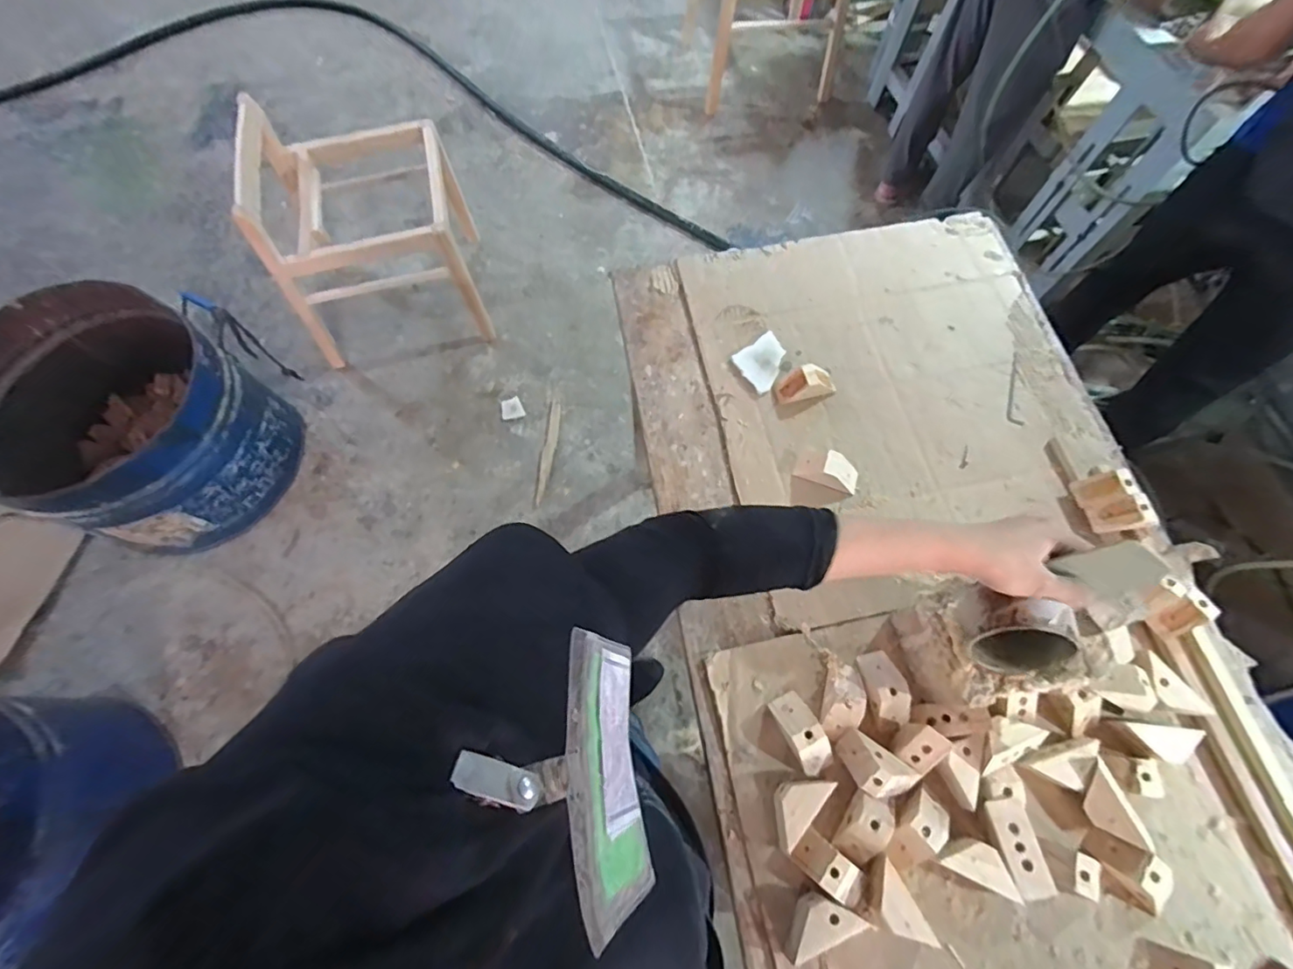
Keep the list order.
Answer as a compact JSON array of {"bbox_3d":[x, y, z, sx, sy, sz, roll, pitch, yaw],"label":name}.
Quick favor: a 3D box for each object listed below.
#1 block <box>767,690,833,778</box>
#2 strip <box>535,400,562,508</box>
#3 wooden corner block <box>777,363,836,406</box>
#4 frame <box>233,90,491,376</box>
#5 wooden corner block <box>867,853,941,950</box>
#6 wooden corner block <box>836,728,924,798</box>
[{"bbox_3d":[0.172,0.272,0.591,0.037,0.035,0.086,-29,71,-12],"label":"block"},{"bbox_3d":[-0.292,-0.099,1.618,0.039,0.011,0.345,7,68,2],"label":"strip"},{"bbox_3d":[0.224,-0.141,0.758,0.083,0.036,0.041,-18,69,-8],"label":"wooden corner block"},{"bbox_3d":[-0.780,-0.737,1.565,0.504,0.523,0.518,-12,69,-6],"label":"frame"},{"bbox_3d":[0.241,0.412,0.533,0.036,0.033,0.077,-25,71,-11],"label":"wooden corner block"},{"bbox_3d":[0.245,0.303,0.574,0.085,0.037,0.049,34,71,12],"label":"wooden corner block"}]

